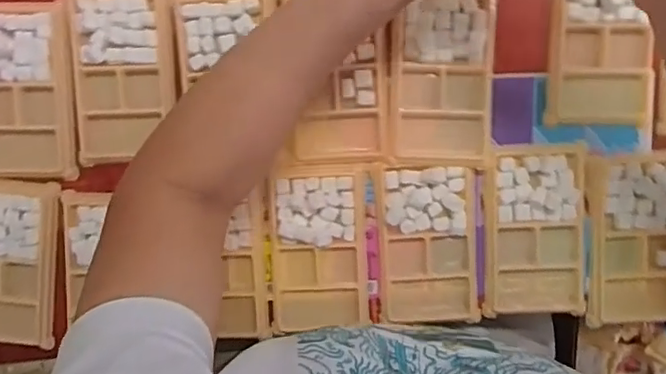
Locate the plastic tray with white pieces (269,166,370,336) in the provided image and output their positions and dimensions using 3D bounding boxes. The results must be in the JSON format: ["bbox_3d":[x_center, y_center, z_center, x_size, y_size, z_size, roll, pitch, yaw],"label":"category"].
[{"bbox_3d":[-0.012,0.051,0.482,0.076,0.017,0.129,-2,98,3],"label":"plastic tray with white pieces"}]

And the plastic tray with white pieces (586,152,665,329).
[{"bbox_3d":[0.241,0.042,0.476,0.078,0.014,0.134,-2,98,3],"label":"plastic tray with white pieces"}]

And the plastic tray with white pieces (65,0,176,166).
[{"bbox_3d":[-0.165,-0.089,0.477,0.080,0.017,0.136,-2,98,3],"label":"plastic tray with white pieces"}]

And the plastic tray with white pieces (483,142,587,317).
[{"bbox_3d":[0.161,0.037,0.478,0.077,0.022,0.139,-1,98,3],"label":"plastic tray with white pieces"}]

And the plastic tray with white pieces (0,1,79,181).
[{"bbox_3d":[-0.245,-0.076,0.480,0.079,0.013,0.137,1,98,2],"label":"plastic tray with white pieces"}]

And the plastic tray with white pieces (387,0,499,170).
[{"bbox_3d":[0.083,-0.083,0.459,0.077,0.013,0.134,2,98,2],"label":"plastic tray with white pieces"}]

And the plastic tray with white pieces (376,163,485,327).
[{"bbox_3d":[0.077,0.046,0.482,0.077,0.016,0.128,-3,97,3],"label":"plastic tray with white pieces"}]

